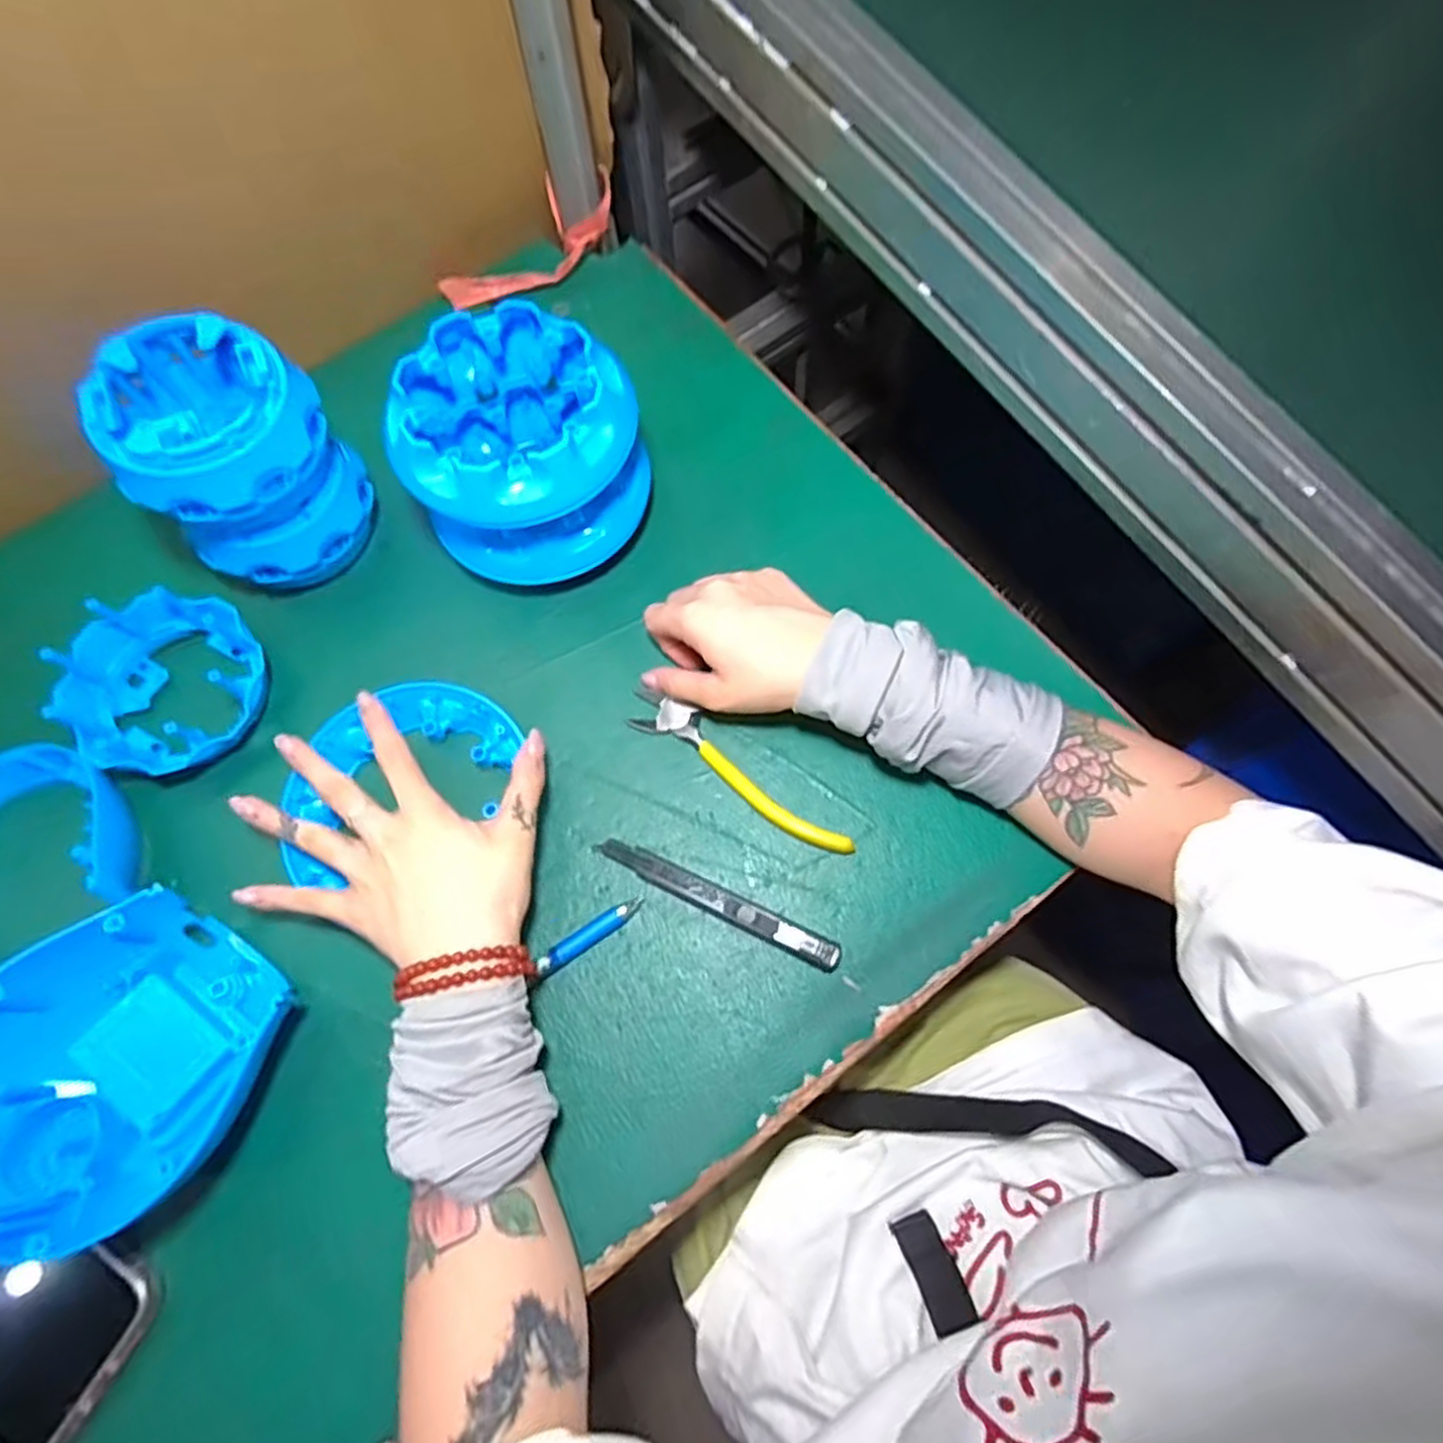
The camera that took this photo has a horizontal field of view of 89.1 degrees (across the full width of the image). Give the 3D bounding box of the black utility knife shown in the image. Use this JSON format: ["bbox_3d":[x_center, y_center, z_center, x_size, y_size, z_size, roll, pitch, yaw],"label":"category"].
[{"bbox_3d":[-0.003,0.094,0.390,0.139,0.012,0.016,25,73,11],"label":"black utility knife"}]

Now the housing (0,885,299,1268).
[{"bbox_3d":[-0.282,0.164,0.347,0.127,0.077,0.125,-1,70,2],"label":"housing"}]

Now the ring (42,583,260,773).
[{"bbox_3d":[-0.319,-0.018,0.425,0.097,0.062,0.101,-1,70,2],"label":"ring"}]

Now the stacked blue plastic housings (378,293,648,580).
[{"bbox_3d":[-0.115,-0.156,0.435,0.126,0.105,0.132,-1,70,2],"label":"stacked blue plastic housings"}]

